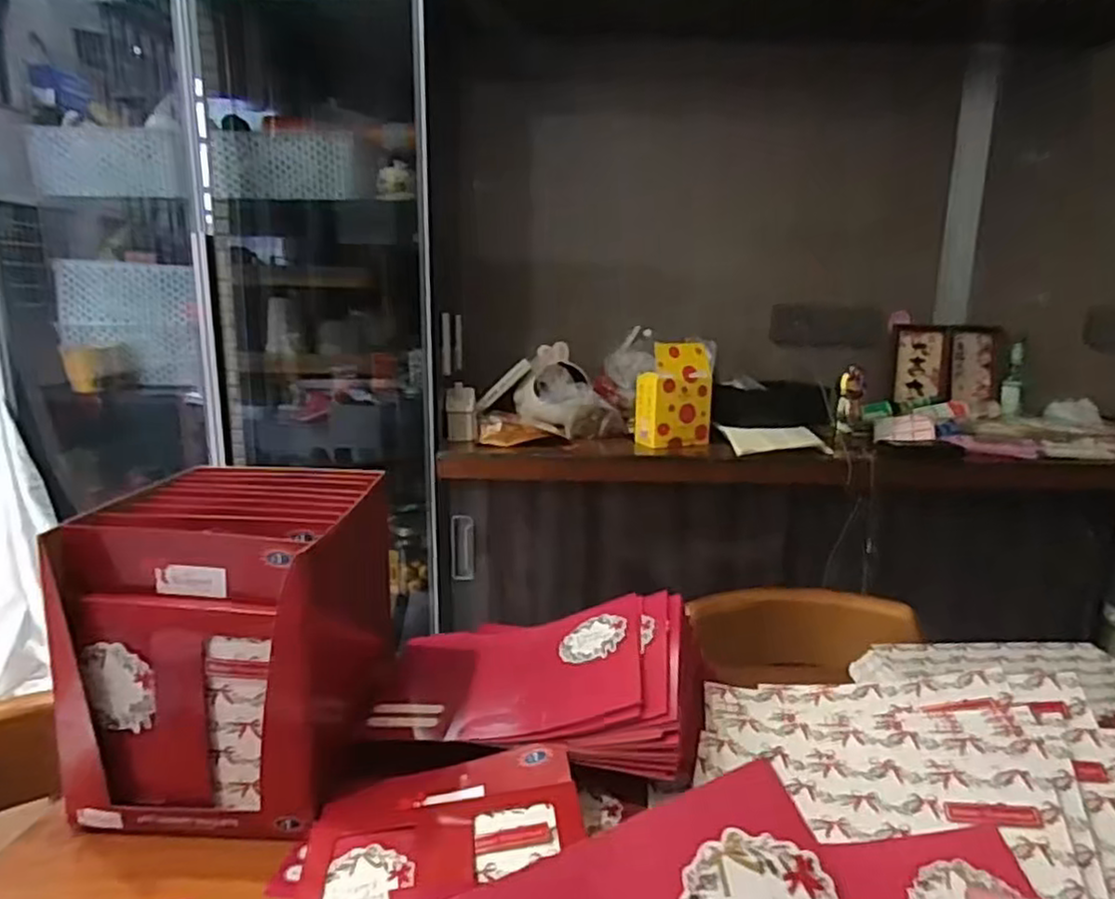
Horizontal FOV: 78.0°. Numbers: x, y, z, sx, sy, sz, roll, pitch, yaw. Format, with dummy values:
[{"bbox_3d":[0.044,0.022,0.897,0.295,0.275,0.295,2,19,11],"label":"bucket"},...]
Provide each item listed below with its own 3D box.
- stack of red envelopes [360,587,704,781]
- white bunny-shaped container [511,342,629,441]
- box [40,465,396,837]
[{"bbox_3d":[-0.023,0.204,0.635,0.299,0.091,0.176,4,13,14],"label":"stack of red envelopes"},{"bbox_3d":[0.027,-0.118,1.453,0.222,0.183,0.104,0,13,-6],"label":"white bunny-shaped container"},{"bbox_3d":[-0.271,0.158,0.594,0.202,0.222,0.193,1,13,-1],"label":"box"}]

